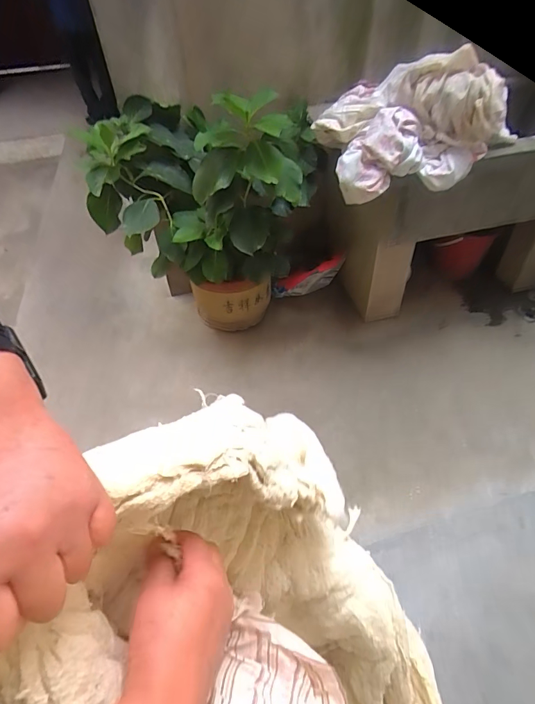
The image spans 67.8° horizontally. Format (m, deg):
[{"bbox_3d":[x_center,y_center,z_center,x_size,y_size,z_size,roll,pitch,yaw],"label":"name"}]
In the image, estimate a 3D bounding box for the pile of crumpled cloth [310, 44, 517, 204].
[{"bbox_3d":[0.431,-0.693,1.210,0.452,0.323,0.327,-15,46,-12],"label":"pile of crumpled cloth"}]

